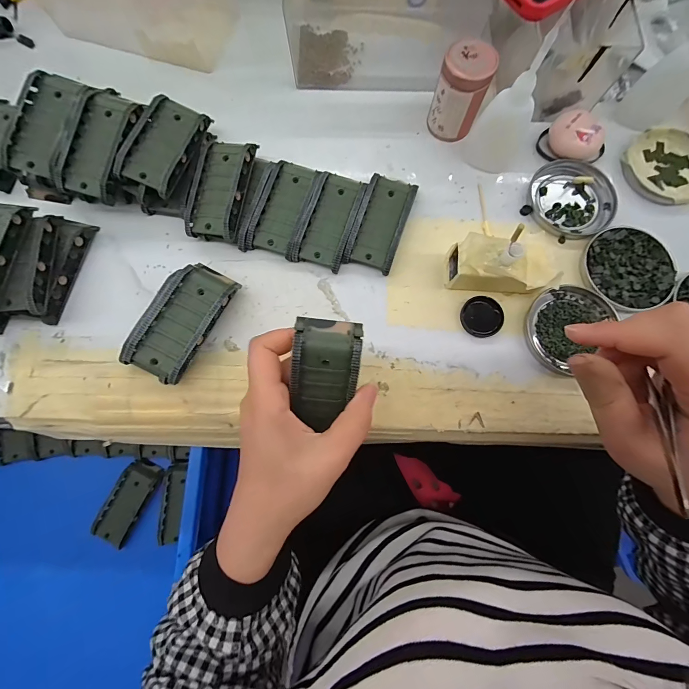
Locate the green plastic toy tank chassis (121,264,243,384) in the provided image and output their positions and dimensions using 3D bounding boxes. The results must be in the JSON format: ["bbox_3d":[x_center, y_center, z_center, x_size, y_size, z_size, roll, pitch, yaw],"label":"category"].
[{"bbox_3d":[-0.131,-0.019,0.276,0.051,0.034,0.098,30,80,5],"label":"green plastic toy tank chassis"}]

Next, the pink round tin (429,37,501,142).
[{"bbox_3d":[0.107,-0.228,0.302,0.048,0.065,0.036,20,80,3],"label":"pink round tin"}]

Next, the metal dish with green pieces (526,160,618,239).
[{"bbox_3d":[0.215,-0.138,0.314,0.079,0.009,0.073,0,79,0],"label":"metal dish with green pieces"}]

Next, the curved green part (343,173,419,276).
[{"bbox_3d":[0.034,-0.111,0.304,0.043,0.017,0.089,19,80,3],"label":"curved green part"}]

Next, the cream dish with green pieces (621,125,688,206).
[{"bbox_3d":[0.315,-0.174,0.323,0.079,0.013,0.078,0,79,0],"label":"cream dish with green pieces"}]

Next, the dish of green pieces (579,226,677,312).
[{"bbox_3d":[0.253,-0.068,0.298,0.073,0.011,0.076,0,79,0],"label":"dish of green pieces"}]

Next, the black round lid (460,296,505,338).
[{"bbox_3d":[0.121,-0.025,0.291,0.035,0.009,0.035,0,79,0],"label":"black round lid"}]

